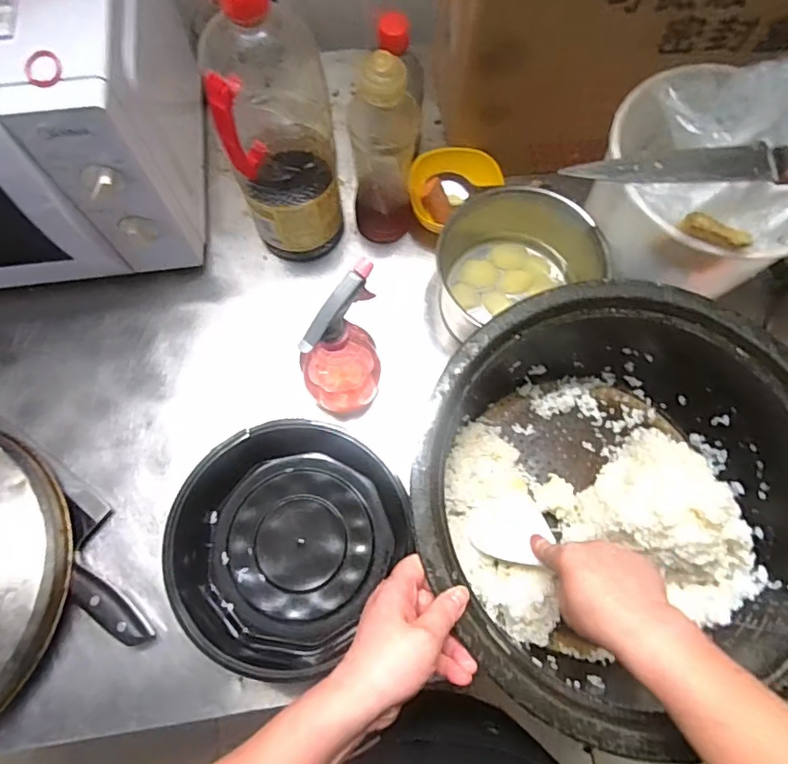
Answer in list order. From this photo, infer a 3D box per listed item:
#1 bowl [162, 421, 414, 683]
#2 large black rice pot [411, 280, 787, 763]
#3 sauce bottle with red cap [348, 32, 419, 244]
[{"bbox_3d":[-0.103,0.147,0.533,0.203,0.067,0.229,34,75,10],"label":"bowl"},{"bbox_3d":[0.194,0.105,0.493,0.338,0.149,0.343,0,72,0],"label":"large black rice pot"},{"bbox_3d":[-0.012,-0.235,0.576,0.068,0.226,0.058,-2,72,-1],"label":"sauce bottle with red cap"}]

